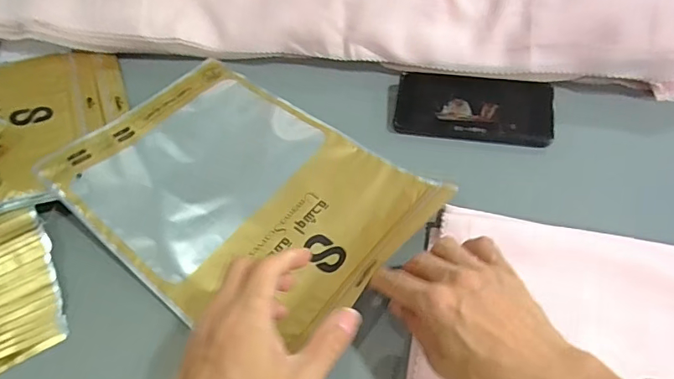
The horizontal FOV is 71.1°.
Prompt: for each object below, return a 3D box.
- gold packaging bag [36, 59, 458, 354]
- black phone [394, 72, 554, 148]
[{"bbox_3d":[-0.099,-0.002,0.473,0.345,0.035,0.236,32,64,23],"label":"gold packaging bag"},{"bbox_3d":[0.148,-0.091,0.511,0.162,0.016,0.081,6,57,9],"label":"black phone"}]

